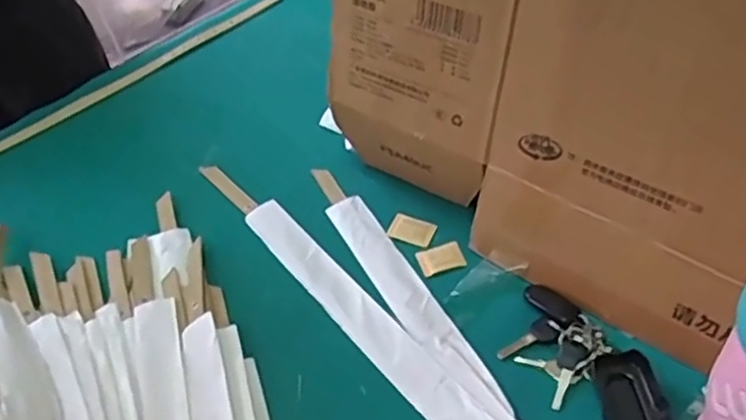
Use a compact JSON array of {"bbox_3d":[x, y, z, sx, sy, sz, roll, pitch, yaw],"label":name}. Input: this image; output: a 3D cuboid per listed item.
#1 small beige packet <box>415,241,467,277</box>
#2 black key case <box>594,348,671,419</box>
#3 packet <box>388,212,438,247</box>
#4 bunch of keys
[{"bbox_3d":[0.073,0.052,0.738,0.048,0.006,0.034,-13,48,-5],"label":"small beige packet"},{"bbox_3d":[0.228,0.172,0.593,0.048,0.022,0.108,-6,48,2],"label":"black key case"},{"bbox_3d":[0.044,0.022,0.772,0.052,0.009,0.032,20,53,22],"label":"packet"},{"bbox_3d":[0.166,0.121,0.644,0.094,0.017,0.092,34,60,31],"label":"bunch of keys"}]

